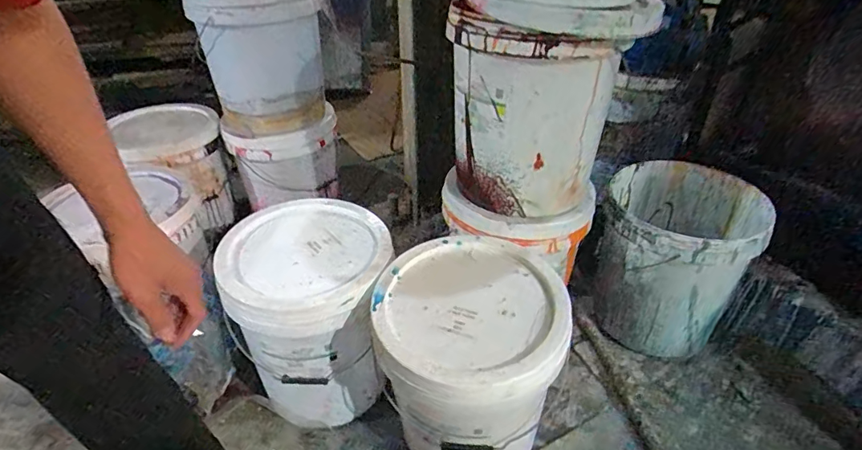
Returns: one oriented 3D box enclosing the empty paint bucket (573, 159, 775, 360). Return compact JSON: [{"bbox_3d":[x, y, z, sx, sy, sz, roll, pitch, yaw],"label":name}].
[{"bbox_3d":[0.515,0.091,1.075,0.294,0.364,0.282,0,35,0],"label":"empty paint bucket"}]

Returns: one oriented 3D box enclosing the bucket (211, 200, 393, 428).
[{"bbox_3d":[-0.224,0.178,0.961,0.285,0.339,0.295,0,35,0],"label":"bucket"}]

